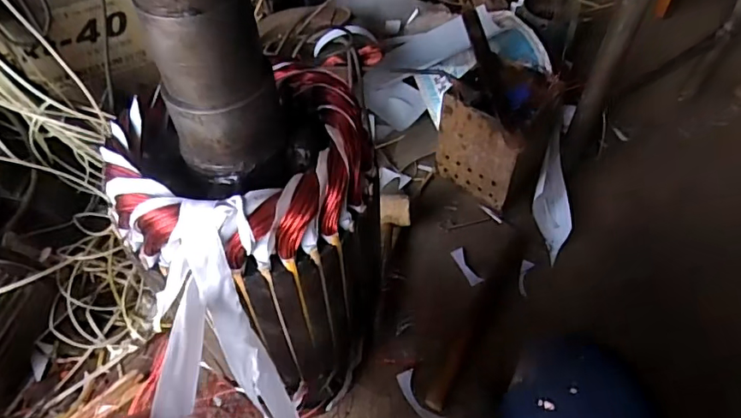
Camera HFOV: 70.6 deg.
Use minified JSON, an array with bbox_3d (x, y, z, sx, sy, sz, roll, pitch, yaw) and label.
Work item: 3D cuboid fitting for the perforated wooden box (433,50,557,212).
[{"bbox_3d":[0.278,-0.163,1.140,0.206,0.252,0.223,37,61,27],"label":"perforated wooden box"}]

